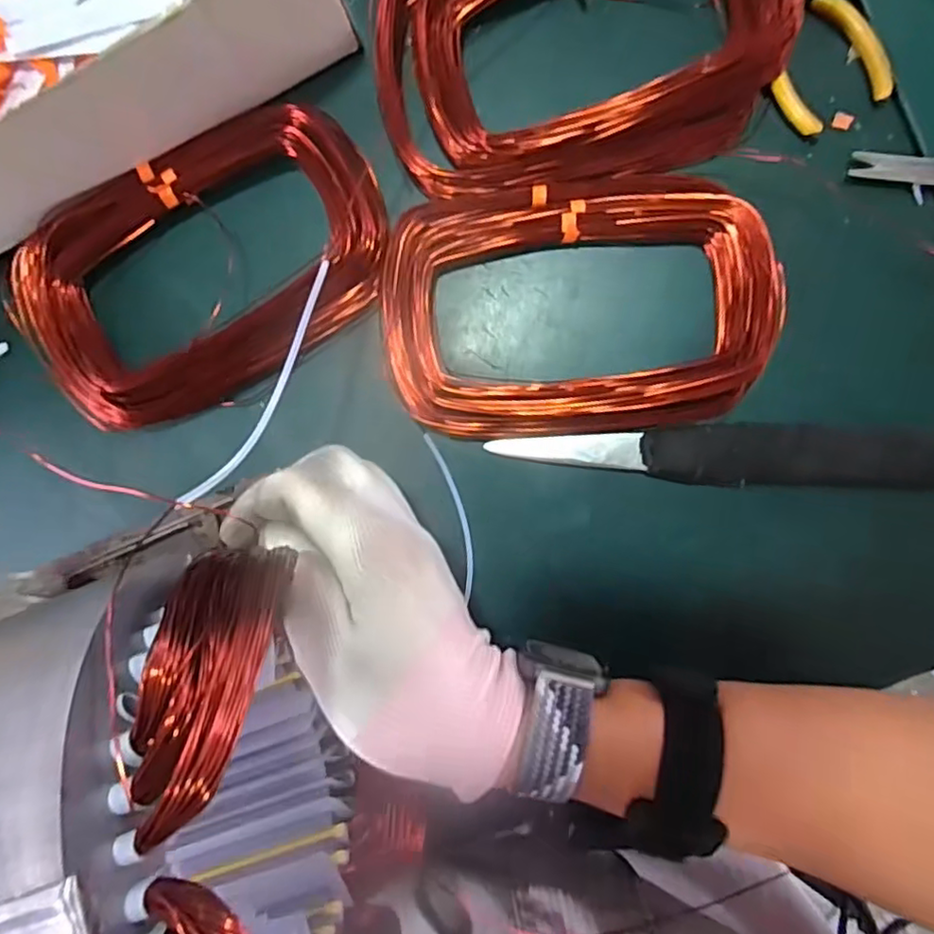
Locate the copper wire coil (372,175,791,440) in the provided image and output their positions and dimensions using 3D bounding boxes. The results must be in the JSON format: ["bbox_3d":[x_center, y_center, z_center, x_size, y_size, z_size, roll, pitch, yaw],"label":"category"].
[{"bbox_3d":[0.050,-0.072,0.293,0.174,0.018,0.113,-5,93,4],"label":"copper wire coil"}]

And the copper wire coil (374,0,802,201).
[{"bbox_3d":[0.047,-0.188,0.278,0.176,0.034,0.112,-7,92,4],"label":"copper wire coil"}]

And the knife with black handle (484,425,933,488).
[{"bbox_3d":[0.150,-0.004,0.289,0.265,0.017,0.027,0,93,4],"label":"knife with black handle"}]

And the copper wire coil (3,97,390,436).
[{"bbox_3d":[-0.131,-0.097,0.313,0.187,0.024,0.114,-27,91,5],"label":"copper wire coil"}]

